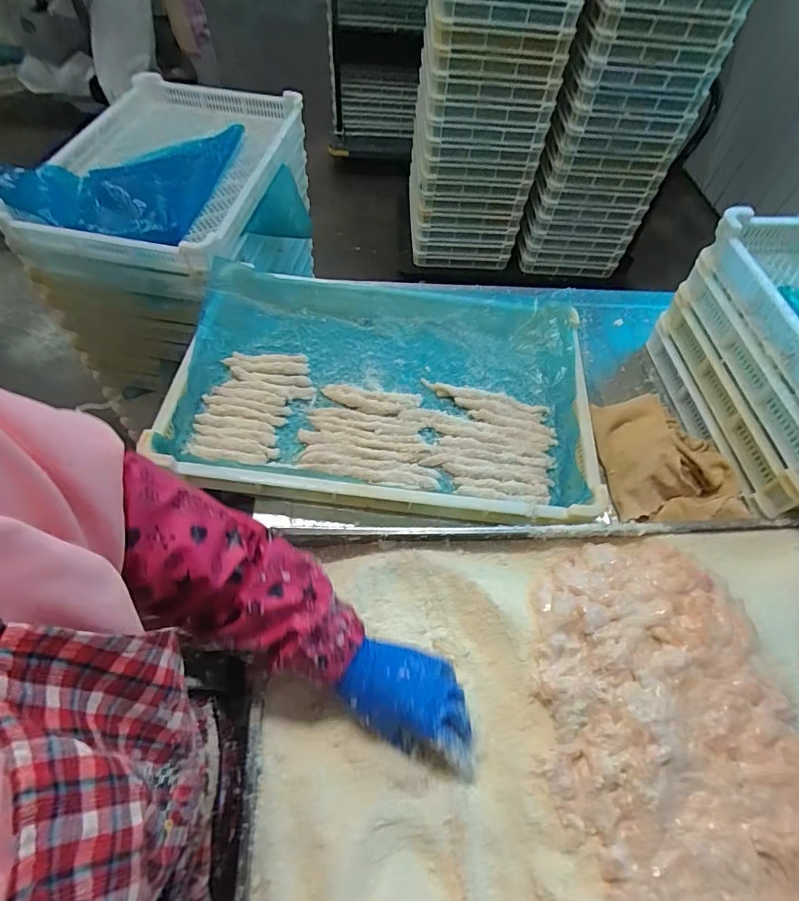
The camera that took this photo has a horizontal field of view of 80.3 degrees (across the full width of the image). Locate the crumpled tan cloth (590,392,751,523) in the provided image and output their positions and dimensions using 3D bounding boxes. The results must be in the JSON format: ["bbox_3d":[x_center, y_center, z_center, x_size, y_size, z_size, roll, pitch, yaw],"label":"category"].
[{"bbox_3d":[0.371,0.012,0.651,0.158,0.066,0.205,0,58,-4],"label":"crumpled tan cloth"}]

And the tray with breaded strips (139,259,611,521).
[{"bbox_3d":[-0.020,-0.103,0.709,0.593,0.058,0.411,7,55,2],"label":"tray with breaded strips"}]

